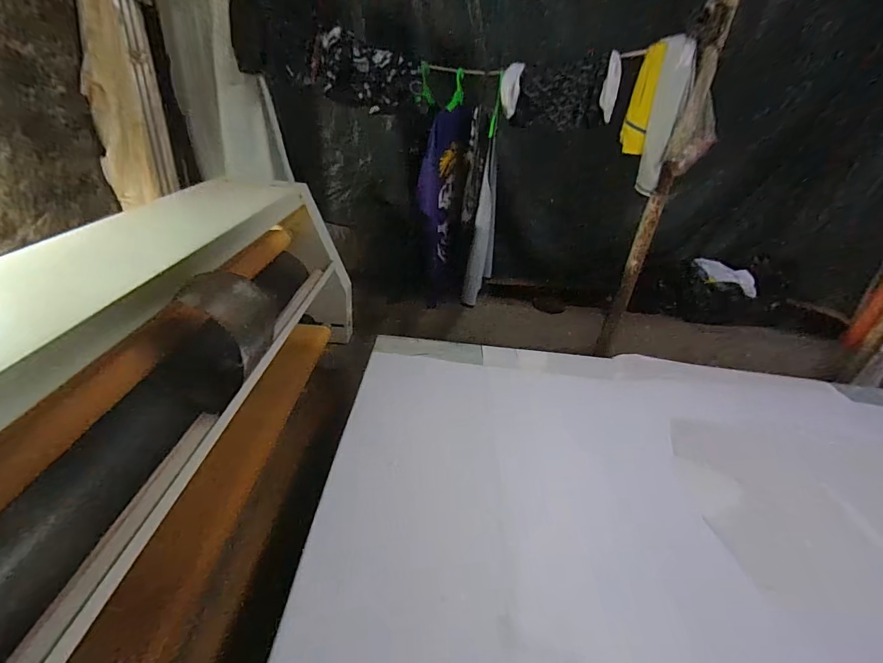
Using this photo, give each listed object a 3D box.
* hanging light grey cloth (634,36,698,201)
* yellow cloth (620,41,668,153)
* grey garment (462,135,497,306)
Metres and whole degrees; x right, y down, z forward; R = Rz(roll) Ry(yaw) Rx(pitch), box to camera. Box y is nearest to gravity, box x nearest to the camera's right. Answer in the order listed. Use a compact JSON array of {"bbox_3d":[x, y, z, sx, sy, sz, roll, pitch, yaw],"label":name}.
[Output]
[{"bbox_3d":[0.764,-0.728,1.442,0.115,0.458,0.052,19,33,21],"label":"hanging light grey cloth"},{"bbox_3d":[0.685,-0.783,1.414,0.088,0.320,0.021,25,36,29],"label":"yellow cloth"},{"bbox_3d":[0.176,-0.419,1.660,0.097,0.565,0.242,10,31,7],"label":"grey garment"}]

